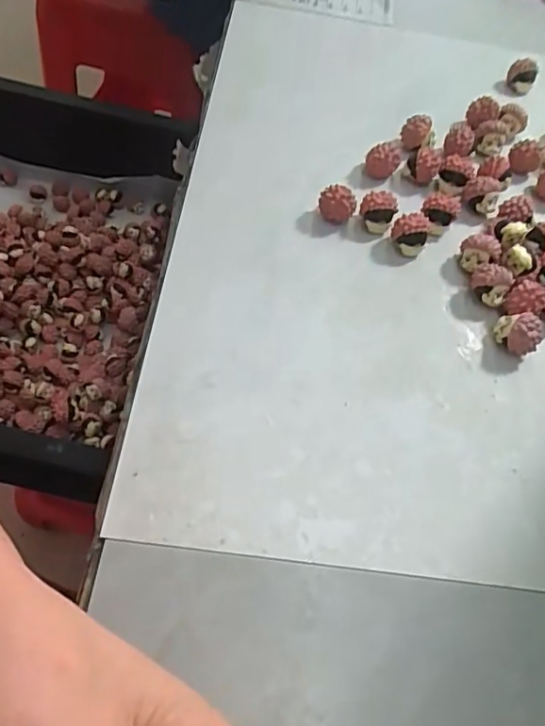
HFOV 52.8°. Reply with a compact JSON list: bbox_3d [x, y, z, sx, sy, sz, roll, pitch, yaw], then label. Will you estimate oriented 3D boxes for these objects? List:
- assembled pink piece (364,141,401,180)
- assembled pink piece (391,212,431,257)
[{"bbox_3d":[0.065,-0.120,0.326,0.019,0.020,0.015,18,59,3],"label":"assembled pink piece"},{"bbox_3d":[0.074,-0.070,0.297,0.019,0.020,0.014,23,59,6],"label":"assembled pink piece"}]

